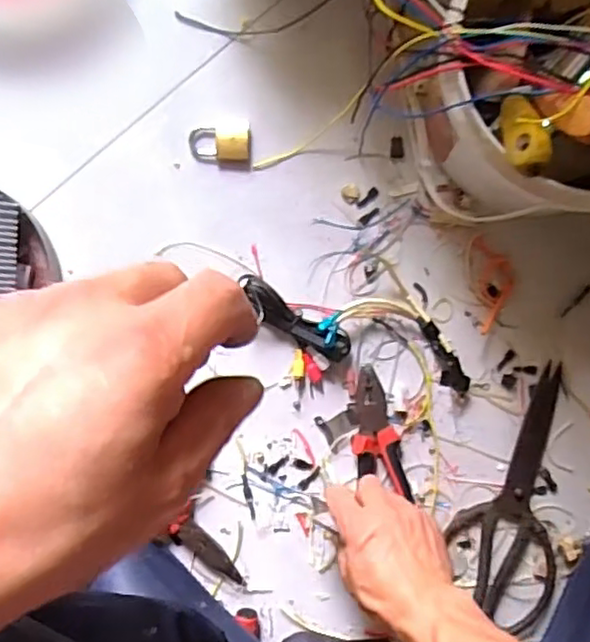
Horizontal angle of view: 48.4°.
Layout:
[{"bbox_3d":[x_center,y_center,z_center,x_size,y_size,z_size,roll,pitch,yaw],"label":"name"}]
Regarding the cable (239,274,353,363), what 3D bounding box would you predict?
[{"bbox_3d":[-0.002,0.001,0.630,0.121,0.029,0.032,34,89,-1],"label":"cable"}]

